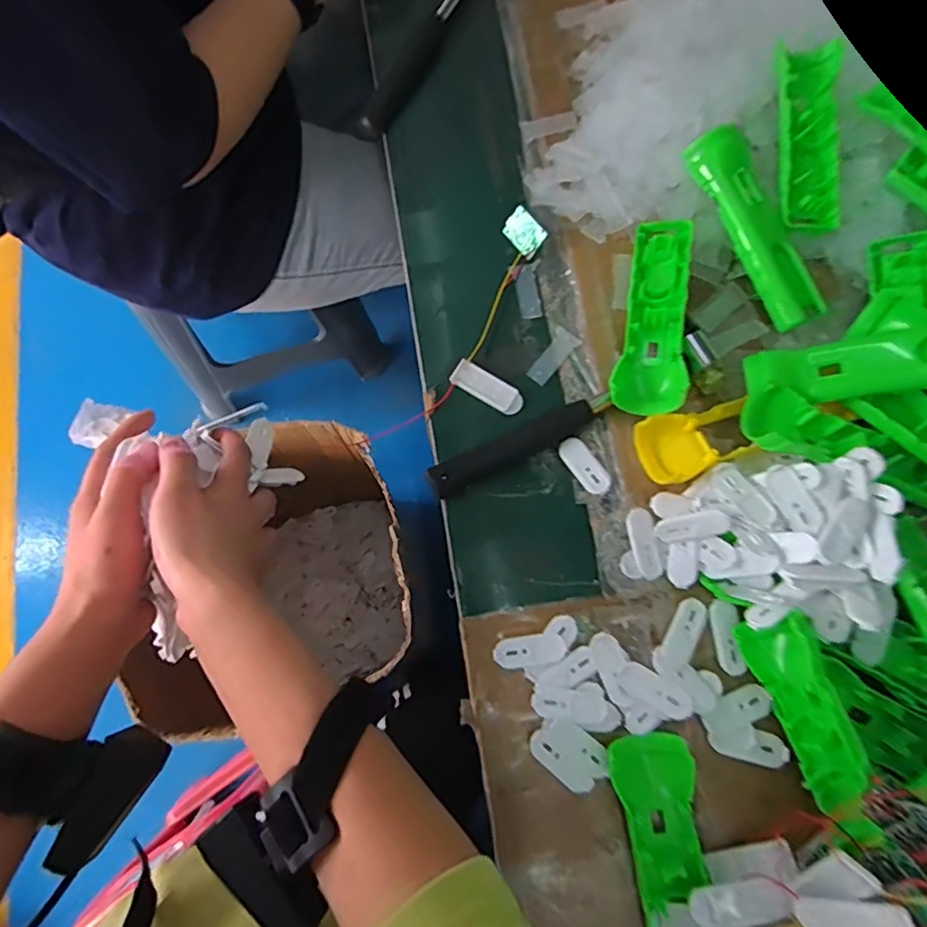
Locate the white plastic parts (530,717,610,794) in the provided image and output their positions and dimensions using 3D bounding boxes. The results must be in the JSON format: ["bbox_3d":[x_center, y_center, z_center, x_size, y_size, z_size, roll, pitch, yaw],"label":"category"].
[{"bbox_3d":[0.071,0.192,0.391,0.050,0.006,0.034,40,80,9],"label":"white plastic parts"}]

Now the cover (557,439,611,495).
[{"bbox_3d":[0.090,0.002,0.440,0.020,0.006,0.048,-35,68,4],"label":"cover"}]

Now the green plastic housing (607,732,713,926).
[{"bbox_3d":[0.129,0.253,0.365,0.048,0.026,0.157,-9,77,-2],"label":"green plastic housing"}]

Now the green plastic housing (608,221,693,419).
[{"bbox_3d":[0.145,-0.109,0.450,0.053,0.031,0.159,14,77,3],"label":"green plastic housing"}]

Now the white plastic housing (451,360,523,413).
[{"bbox_3d":[0.019,-0.059,0.460,0.059,0.006,0.022,31,79,7],"label":"white plastic housing"}]

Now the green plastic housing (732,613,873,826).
[{"bbox_3d":[0.204,0.146,0.353,0.030,0.047,0.105,-13,63,-3],"label":"green plastic housing"}]

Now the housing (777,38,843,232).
[{"bbox_3d":[0.273,-0.258,0.468,0.048,0.022,0.151,3,77,1],"label":"housing"}]

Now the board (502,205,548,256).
[{"bbox_3d":[0.049,-0.189,0.484,0.026,0.004,0.035,-43,79,25],"label":"board"}]

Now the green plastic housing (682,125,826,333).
[{"bbox_3d":[0.225,-0.180,0.452,0.042,0.039,0.160,-26,78,-6],"label":"green plastic housing"}]

